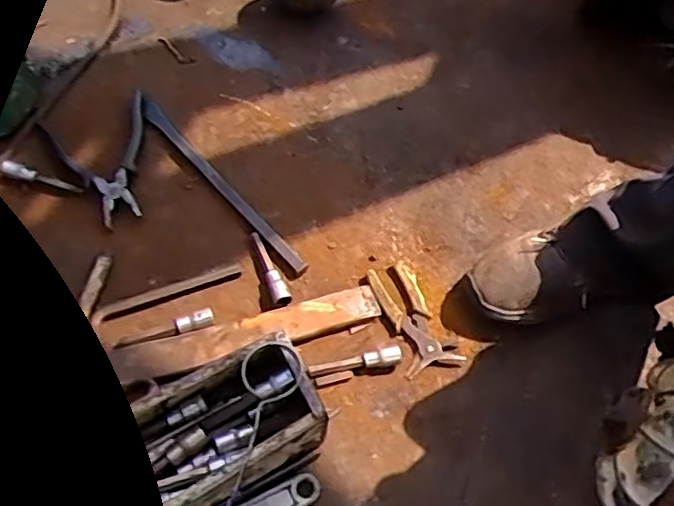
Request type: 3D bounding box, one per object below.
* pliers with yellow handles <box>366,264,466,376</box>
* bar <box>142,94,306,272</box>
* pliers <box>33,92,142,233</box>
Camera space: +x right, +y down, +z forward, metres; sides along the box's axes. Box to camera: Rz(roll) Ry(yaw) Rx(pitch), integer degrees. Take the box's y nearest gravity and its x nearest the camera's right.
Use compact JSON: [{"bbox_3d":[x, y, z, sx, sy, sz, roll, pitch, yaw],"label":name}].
[{"bbox_3d":[0.084,0.066,0.723,0.062,0.018,0.130,-19,60,-11],"label":"pliers with yellow handles"},{"bbox_3d":[-0.151,-0.096,0.816,0.025,0.008,0.332,-37,65,-21],"label":"bar"},{"bbox_3d":[-0.294,-0.117,0.811,0.132,0.026,0.189,-17,60,-12],"label":"pliers"}]

